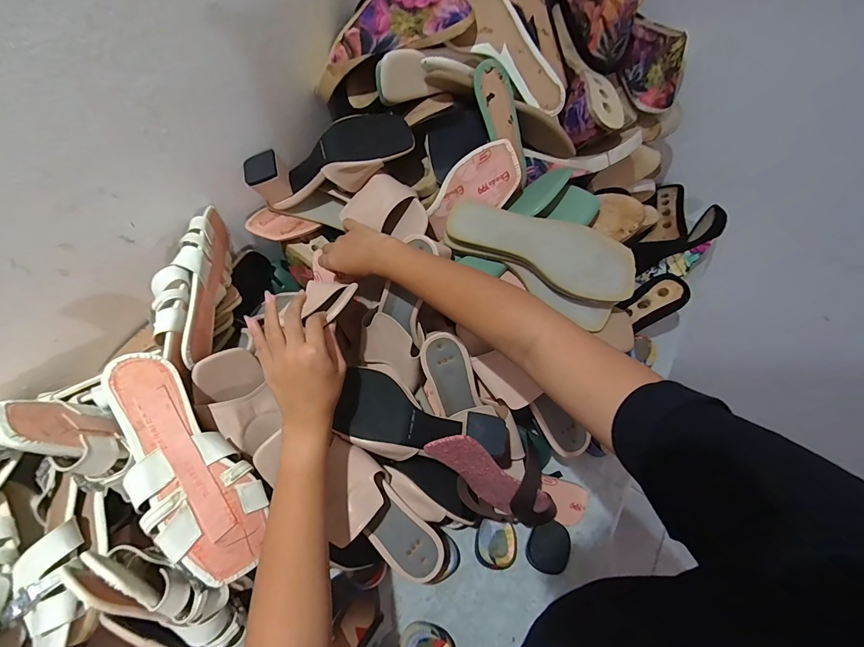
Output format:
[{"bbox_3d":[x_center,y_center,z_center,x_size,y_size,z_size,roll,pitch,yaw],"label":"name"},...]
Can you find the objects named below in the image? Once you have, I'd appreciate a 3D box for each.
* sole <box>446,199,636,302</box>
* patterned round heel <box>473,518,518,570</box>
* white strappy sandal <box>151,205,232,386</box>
[{"bbox_3d":[0.136,-0.103,0.477,0.237,0.028,0.082,25,62,11],"label":"sole"},{"bbox_3d":[0.085,0.293,0.499,0.051,0.036,0.054,1,60,-2],"label":"patterned round heel"},{"bbox_3d":[-0.289,-0.049,0.458,0.049,0.077,0.250,-6,61,-6],"label":"white strappy sandal"}]

